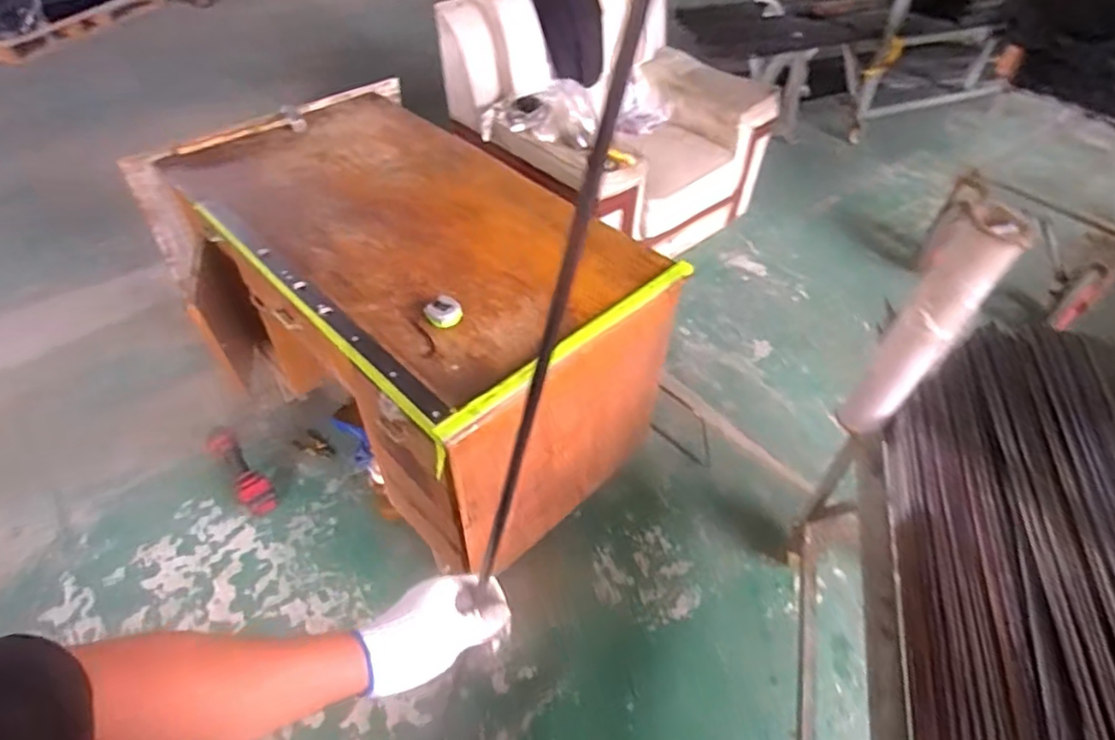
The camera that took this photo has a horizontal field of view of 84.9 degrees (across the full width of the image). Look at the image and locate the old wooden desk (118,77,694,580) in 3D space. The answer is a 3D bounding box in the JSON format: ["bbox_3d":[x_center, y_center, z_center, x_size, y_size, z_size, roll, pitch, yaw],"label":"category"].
[{"bbox_3d":[-0.409,-0.160,1.670,1.283,0.701,0.743,36,55,28],"label":"old wooden desk"}]

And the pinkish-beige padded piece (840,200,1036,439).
[{"bbox_3d":[0.670,-0.058,1.126,0.089,0.499,0.109,-34,56,-30],"label":"pinkish-beige padded piece"}]

